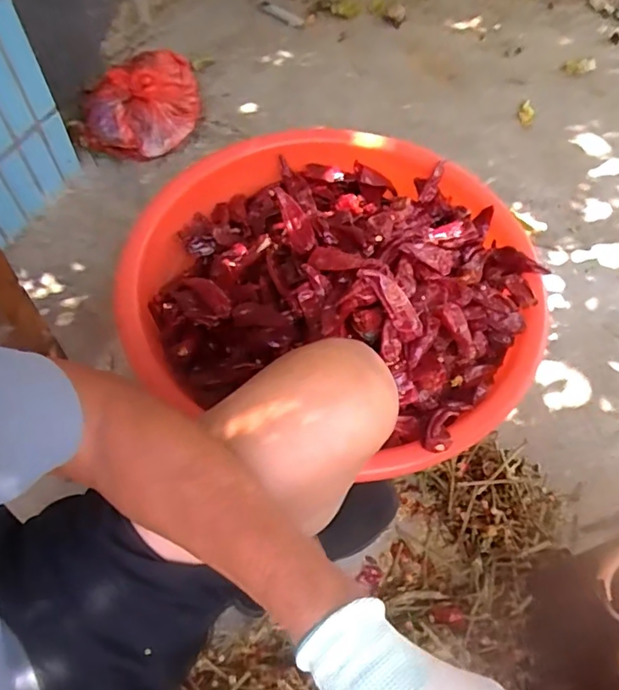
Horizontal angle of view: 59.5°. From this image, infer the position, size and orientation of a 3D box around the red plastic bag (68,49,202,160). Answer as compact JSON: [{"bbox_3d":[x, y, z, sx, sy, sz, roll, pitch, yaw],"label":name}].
[{"bbox_3d":[-0.350,-0.514,1.145,0.285,0.133,0.174,-37,68,-21],"label":"red plastic bag"}]

